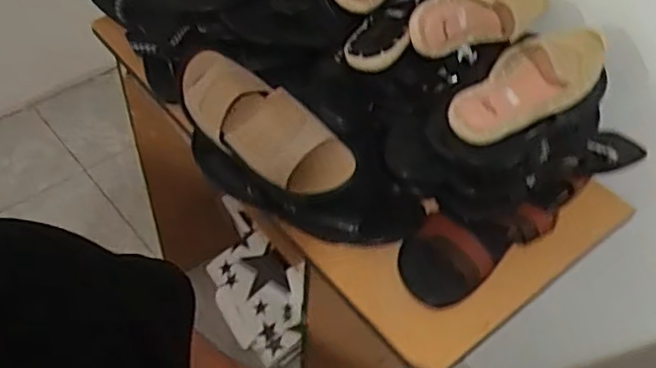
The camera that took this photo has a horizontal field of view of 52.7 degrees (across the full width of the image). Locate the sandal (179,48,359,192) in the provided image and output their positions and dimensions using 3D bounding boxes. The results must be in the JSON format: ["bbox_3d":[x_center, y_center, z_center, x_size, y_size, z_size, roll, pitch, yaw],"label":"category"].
[{"bbox_3d":[-0.096,-0.085,0.842,0.092,0.061,0.298,-32,58,-26],"label":"sandal"}]

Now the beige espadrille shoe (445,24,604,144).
[{"bbox_3d":[0.235,-0.123,0.741,0.227,0.059,0.089,-23,54,-20],"label":"beige espadrille shoe"}]

